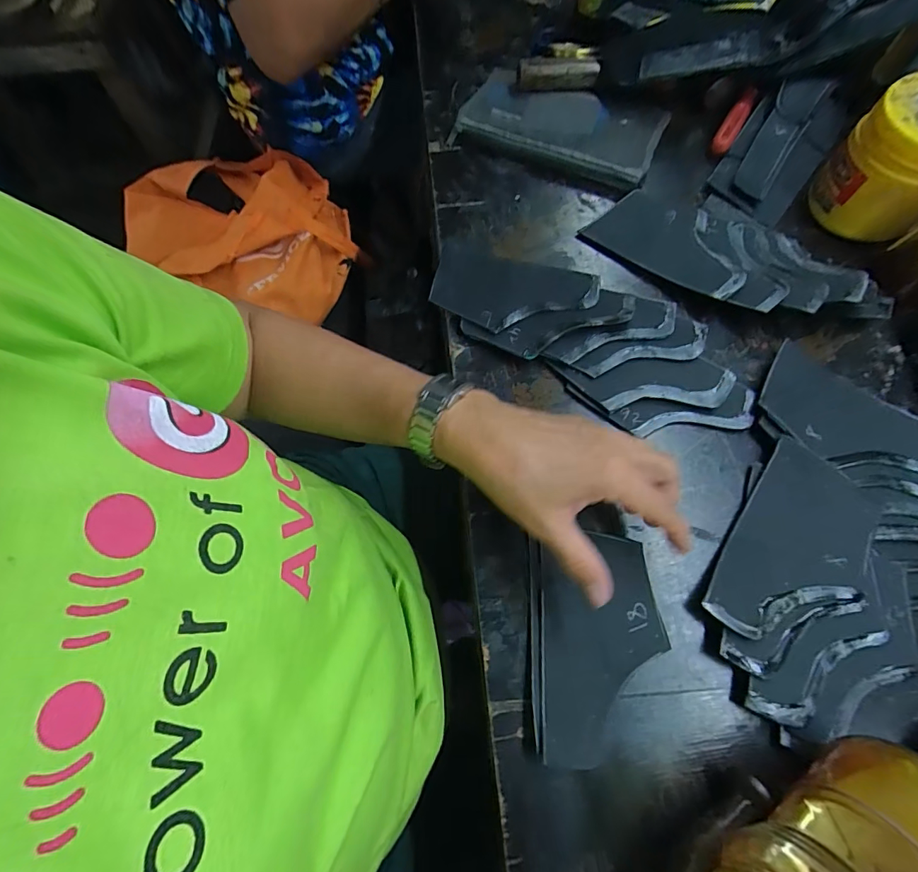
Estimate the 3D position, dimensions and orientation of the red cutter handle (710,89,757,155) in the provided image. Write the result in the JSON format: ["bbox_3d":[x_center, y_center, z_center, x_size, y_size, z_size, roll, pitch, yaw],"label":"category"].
[{"bbox_3d":[0.286,-0.326,0.479,0.019,0.025,0.078,29,73,13],"label":"red cutter handle"}]

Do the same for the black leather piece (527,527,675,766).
[{"bbox_3d":[0.091,0.134,0.299,0.085,0.014,0.132,0,68,3],"label":"black leather piece"}]

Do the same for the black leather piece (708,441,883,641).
[{"bbox_3d":[0.233,0.080,0.312,0.078,0.010,0.137,31,73,14],"label":"black leather piece"}]

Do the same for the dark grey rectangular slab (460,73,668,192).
[{"bbox_3d":[0.109,-0.332,0.489,0.205,0.030,0.102,25,72,12],"label":"dark grey rectangular slab"}]

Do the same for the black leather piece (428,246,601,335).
[{"bbox_3d":[0.047,-0.129,0.410,0.144,0.007,0.080,12,66,10],"label":"black leather piece"}]

